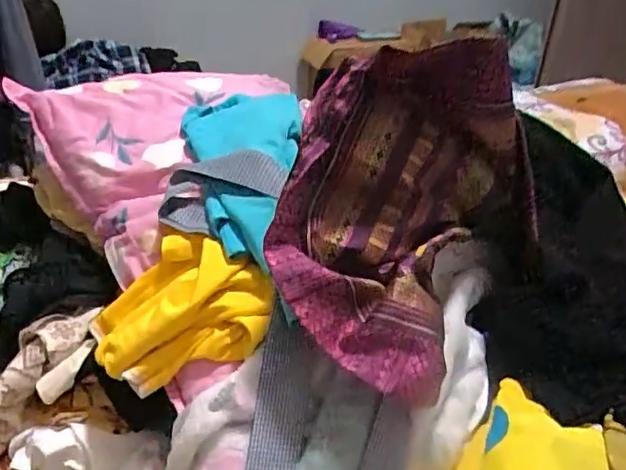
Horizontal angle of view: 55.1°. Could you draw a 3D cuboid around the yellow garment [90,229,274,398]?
[{"bbox_3d":[-0.137,0.075,0.606,0.184,0.071,0.163,-42,37,5],"label":"yellow garment"}]

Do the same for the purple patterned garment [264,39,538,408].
[{"bbox_3d":[0.087,-0.045,0.559,0.210,0.196,0.292,25,40,30],"label":"purple patterned garment"}]

